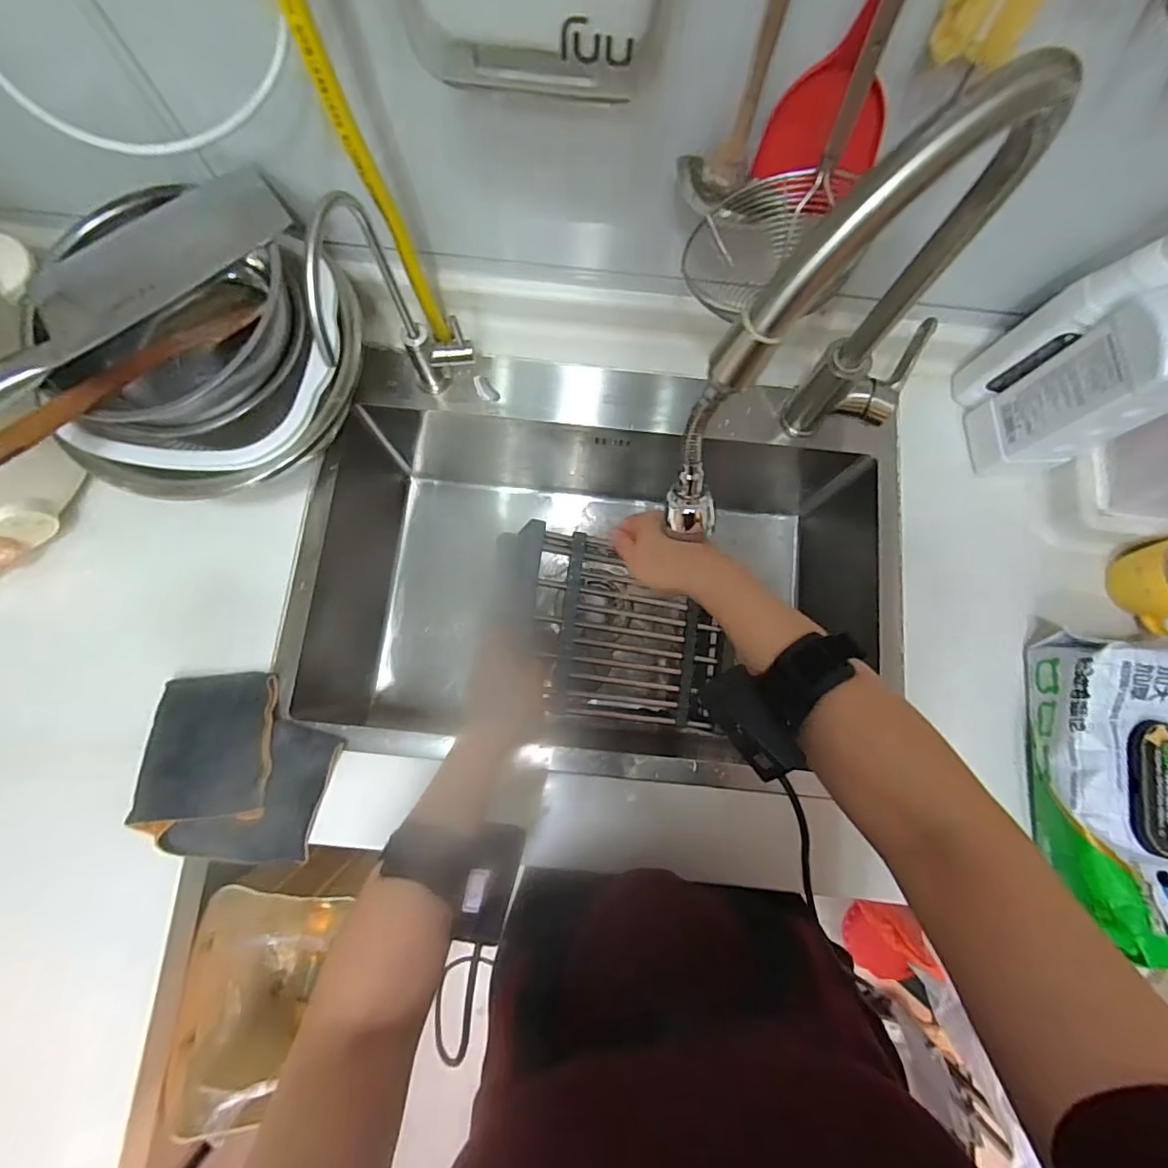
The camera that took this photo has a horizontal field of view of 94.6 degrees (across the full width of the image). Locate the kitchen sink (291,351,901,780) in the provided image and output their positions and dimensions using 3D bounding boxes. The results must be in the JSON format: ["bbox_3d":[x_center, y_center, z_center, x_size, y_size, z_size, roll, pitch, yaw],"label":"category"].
[{"bbox_3d":[-0.001,-0.020,0.702,0.664,0.257,0.461,4,78,-1],"label":"kitchen sink"}]

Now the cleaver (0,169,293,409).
[{"bbox_3d":[-0.405,-0.246,0.451,0.331,0.028,0.082,-44,83,-9],"label":"cleaver"}]

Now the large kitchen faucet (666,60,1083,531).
[{"bbox_3d":[0.199,-0.166,0.405,0.335,0.372,0.068,-35,81,-8],"label":"large kitchen faucet"}]

